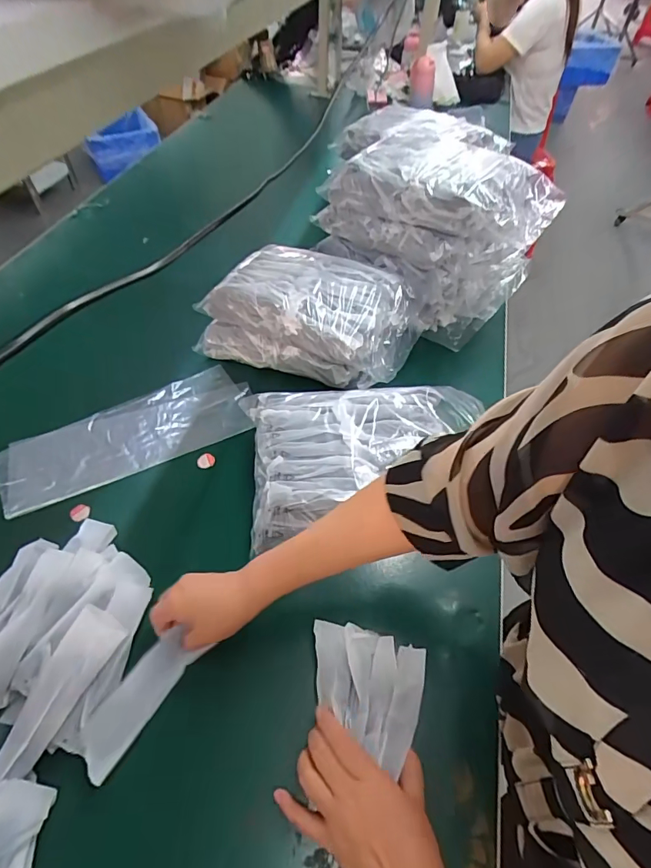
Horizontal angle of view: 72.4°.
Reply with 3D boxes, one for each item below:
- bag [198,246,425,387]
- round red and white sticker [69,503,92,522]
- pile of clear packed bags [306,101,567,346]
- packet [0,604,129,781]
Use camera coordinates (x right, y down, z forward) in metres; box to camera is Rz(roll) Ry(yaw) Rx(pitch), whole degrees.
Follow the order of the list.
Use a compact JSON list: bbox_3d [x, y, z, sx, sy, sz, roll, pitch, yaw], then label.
[{"bbox_3d":[-0.016,-0.190,0.728,0.325,0.120,0.195,22,53,15],"label":"bag"},{"bbox_3d":[-0.323,0.104,0.584,0.026,0.007,0.024,7,55,-10],"label":"round red and white sticker"},{"bbox_3d":[0.184,-0.354,0.777,0.242,0.237,0.303,-32,59,-26],"label":"pile of clear packed bags"},{"bbox_3d":[-0.247,0.238,0.410,0.050,0.023,0.143,23,70,16],"label":"packet"}]

